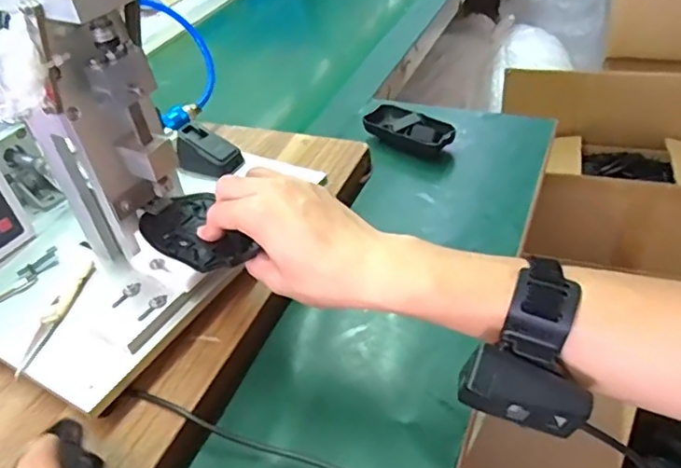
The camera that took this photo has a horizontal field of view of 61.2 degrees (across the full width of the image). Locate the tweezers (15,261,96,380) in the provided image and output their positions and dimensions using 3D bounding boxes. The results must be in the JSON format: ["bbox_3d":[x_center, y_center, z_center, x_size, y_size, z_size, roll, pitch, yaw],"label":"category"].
[{"bbox_3d":[-0.227,0.063,0.459,0.016,0.006,0.113,6,42,14],"label":"tweezers"}]

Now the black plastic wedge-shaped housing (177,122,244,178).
[{"bbox_3d":[-0.138,-0.087,0.594,0.059,0.035,0.038,14,45,22],"label":"black plastic wedge-shaped housing"}]

